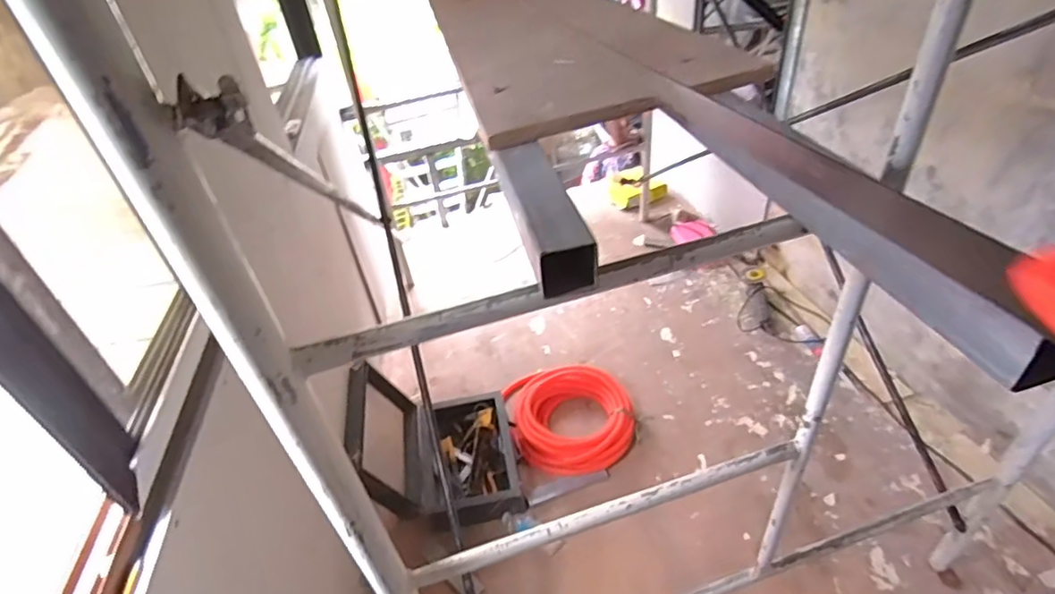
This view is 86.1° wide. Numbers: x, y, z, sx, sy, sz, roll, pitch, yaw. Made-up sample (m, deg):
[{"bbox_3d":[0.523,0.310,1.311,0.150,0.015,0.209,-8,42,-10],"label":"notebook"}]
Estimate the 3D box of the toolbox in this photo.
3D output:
[{"bbox_3d":[-0.261,0.423,1.692,0.451,0.362,0.443,-8,39,-1],"label":"toolbox"}]

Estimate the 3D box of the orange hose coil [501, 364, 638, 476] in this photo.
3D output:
[{"bbox_3d":[0.148,0.403,1.894,0.390,0.117,0.377,-4,39,3],"label":"orange hose coil"}]

